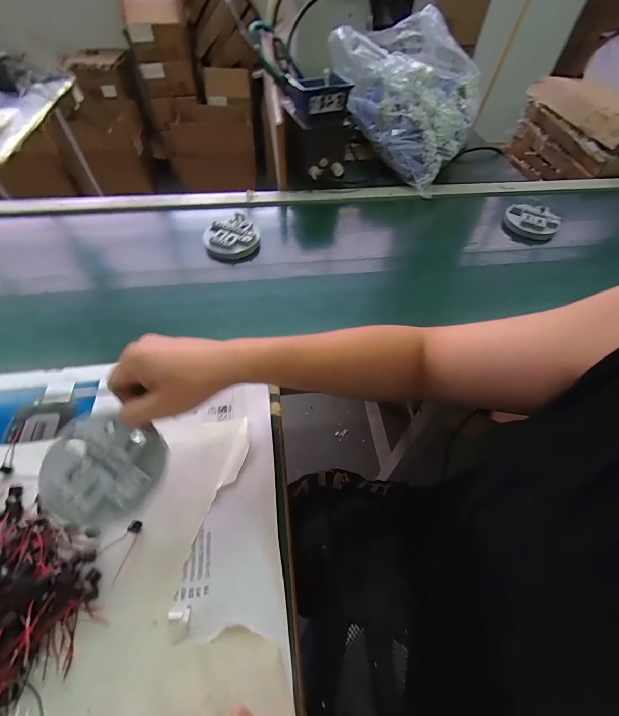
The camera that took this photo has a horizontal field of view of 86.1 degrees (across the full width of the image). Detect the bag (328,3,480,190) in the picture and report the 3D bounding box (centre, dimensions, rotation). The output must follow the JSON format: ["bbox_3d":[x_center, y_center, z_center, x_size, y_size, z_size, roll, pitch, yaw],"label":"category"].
[{"bbox_3d":[0.220,-0.601,0.780,0.243,0.225,0.341,-38,65,-25],"label":"bag"}]

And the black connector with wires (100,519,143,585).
[{"bbox_3d":[-0.190,0.185,0.325,0.026,0.014,0.052,15,54,8],"label":"black connector with wires"}]

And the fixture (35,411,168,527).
[{"bbox_3d":[-0.190,0.099,0.300,0.104,0.022,0.090,16,54,8],"label":"fixture"}]

